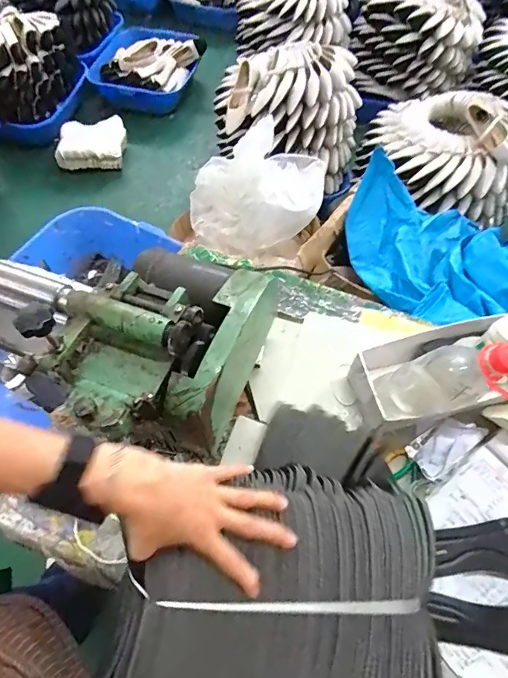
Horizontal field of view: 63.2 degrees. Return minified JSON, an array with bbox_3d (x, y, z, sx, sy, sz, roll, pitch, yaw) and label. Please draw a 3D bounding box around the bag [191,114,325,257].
[{"bbox_3d":[0.019,-0.435,1.190,0.417,0.258,0.253,-11,61,-5],"label":"bag"}]

